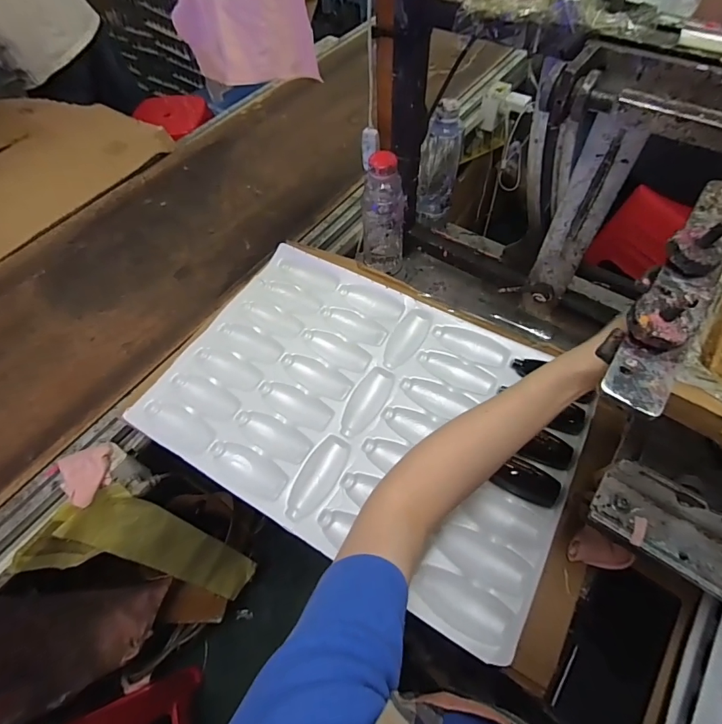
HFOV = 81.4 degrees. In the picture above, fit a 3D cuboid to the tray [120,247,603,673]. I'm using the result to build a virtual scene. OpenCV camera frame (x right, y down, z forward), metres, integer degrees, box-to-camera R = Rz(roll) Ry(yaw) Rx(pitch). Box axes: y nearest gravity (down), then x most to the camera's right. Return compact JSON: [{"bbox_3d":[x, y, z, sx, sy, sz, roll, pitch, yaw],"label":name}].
[{"bbox_3d":[0.003,0.045,0.555,0.523,0.027,0.362,26,64,17],"label":"tray"}]

